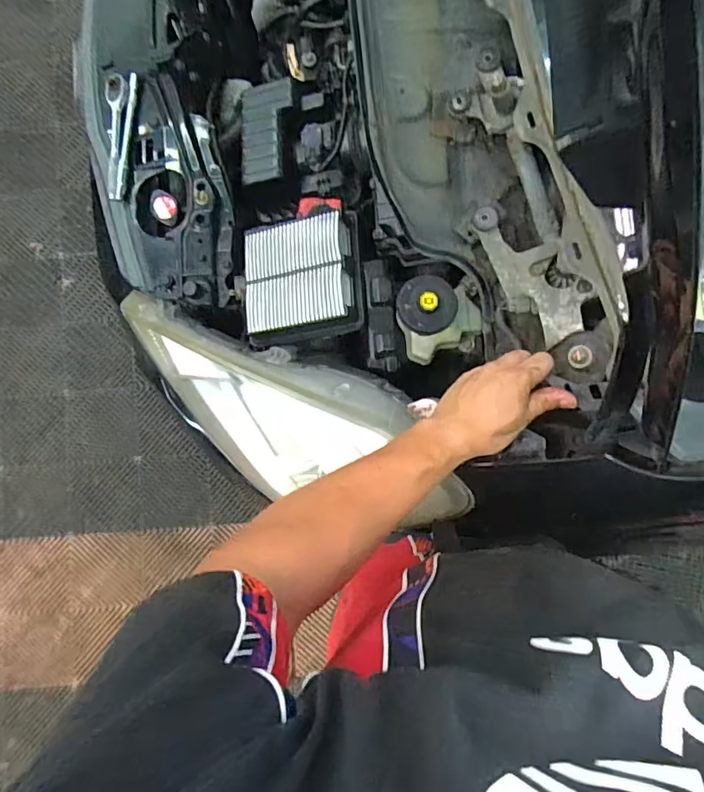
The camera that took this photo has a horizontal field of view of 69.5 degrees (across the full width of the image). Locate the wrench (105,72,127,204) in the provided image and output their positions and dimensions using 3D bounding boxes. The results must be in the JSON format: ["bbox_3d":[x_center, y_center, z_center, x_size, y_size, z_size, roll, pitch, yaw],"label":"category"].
[{"bbox_3d":[-0.381,-0.419,0.813,0.032,0.014,0.202,0,86,2],"label":"wrench"}]

